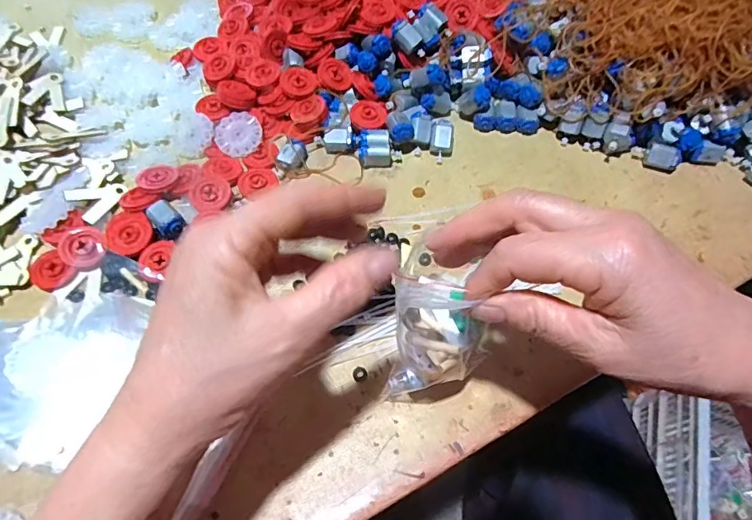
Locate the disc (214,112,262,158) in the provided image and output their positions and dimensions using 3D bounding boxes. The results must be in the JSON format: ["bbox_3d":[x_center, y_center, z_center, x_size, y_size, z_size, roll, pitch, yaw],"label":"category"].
[{"bbox_3d":[-0.119,-0.108,0.420,0.040,0.004,0.039,0,85,3],"label":"disc"}]

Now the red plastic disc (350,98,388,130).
[{"bbox_3d":[-0.006,-0.130,0.433,0.033,0.006,0.033,1,61,-2],"label":"red plastic disc"}]

